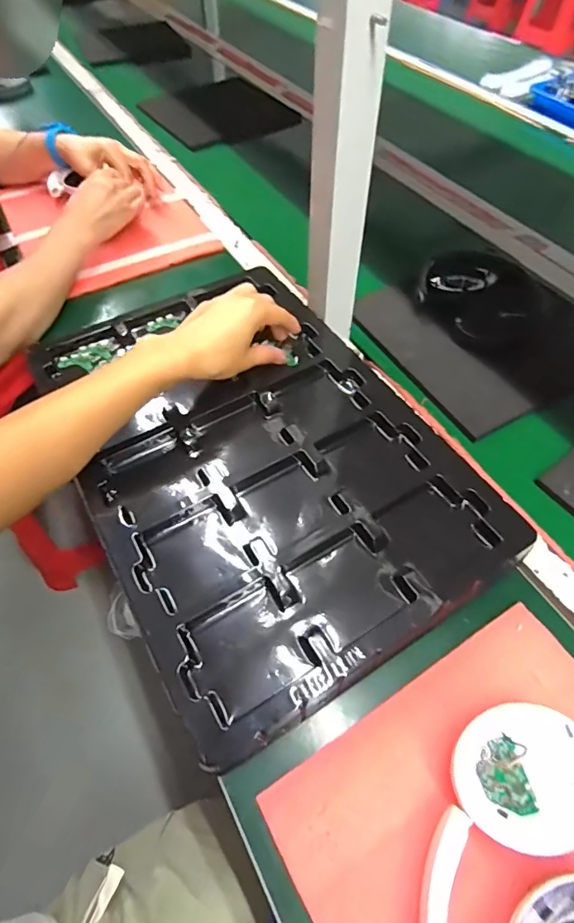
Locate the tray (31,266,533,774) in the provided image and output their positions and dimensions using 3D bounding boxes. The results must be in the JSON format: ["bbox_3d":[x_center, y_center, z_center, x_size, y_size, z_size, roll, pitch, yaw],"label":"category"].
[{"bbox_3d":[-0.034,-0.017,0.460,0.316,0.045,0.458,-27,59,-16],"label":"tray"}]

